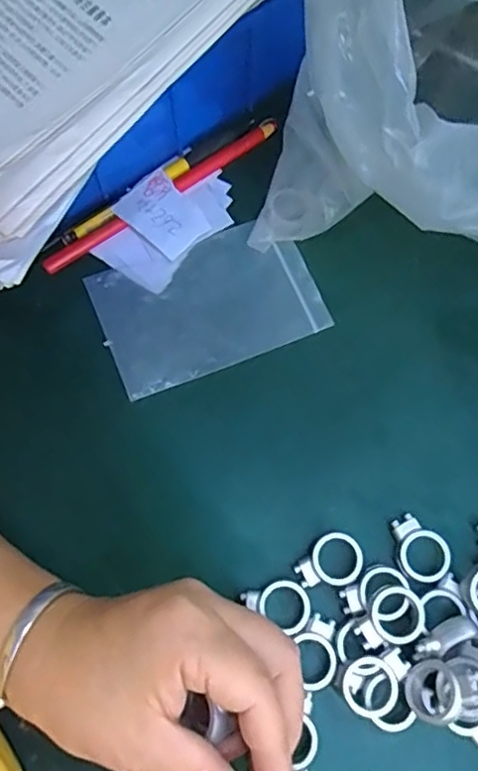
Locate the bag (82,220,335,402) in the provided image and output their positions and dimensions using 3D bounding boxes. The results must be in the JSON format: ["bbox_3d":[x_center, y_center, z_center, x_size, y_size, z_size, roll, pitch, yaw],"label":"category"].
[{"bbox_3d":[-0.017,-0.047,0.349,0.122,0.008,0.077,-21,75,-7],"label":"bag"}]

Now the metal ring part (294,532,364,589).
[{"bbox_3d":[0.046,0.090,0.305,0.034,0.004,0.025,-27,75,-9],"label":"metal ring part"}]

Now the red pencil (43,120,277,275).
[{"bbox_3d":[-0.045,-0.114,0.362,0.164,0.005,0.009,-35,77,-11],"label":"red pencil"}]

